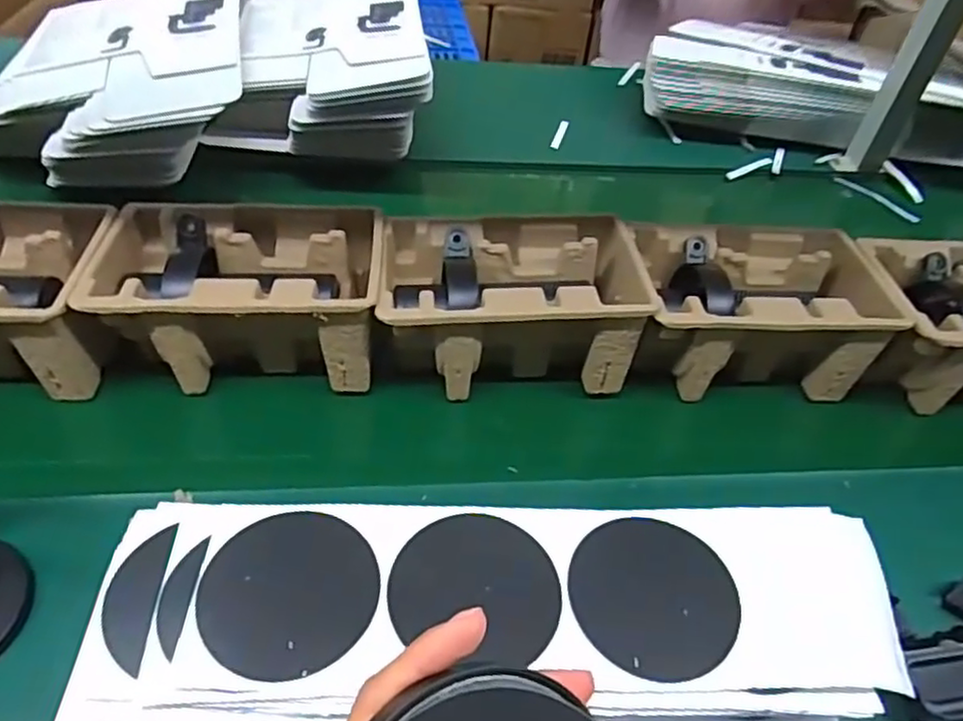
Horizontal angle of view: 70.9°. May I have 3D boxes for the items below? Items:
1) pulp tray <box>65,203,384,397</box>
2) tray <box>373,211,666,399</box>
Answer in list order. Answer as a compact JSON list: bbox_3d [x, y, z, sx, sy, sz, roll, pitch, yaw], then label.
[{"bbox_3d":[-0.207,-0.051,0.583,0.230,0.112,0.140,0,40,-8],"label":"pulp tray"},{"bbox_3d":[0.021,-0.047,0.604,0.222,0.106,0.142,1,40,-8],"label":"tray"}]

